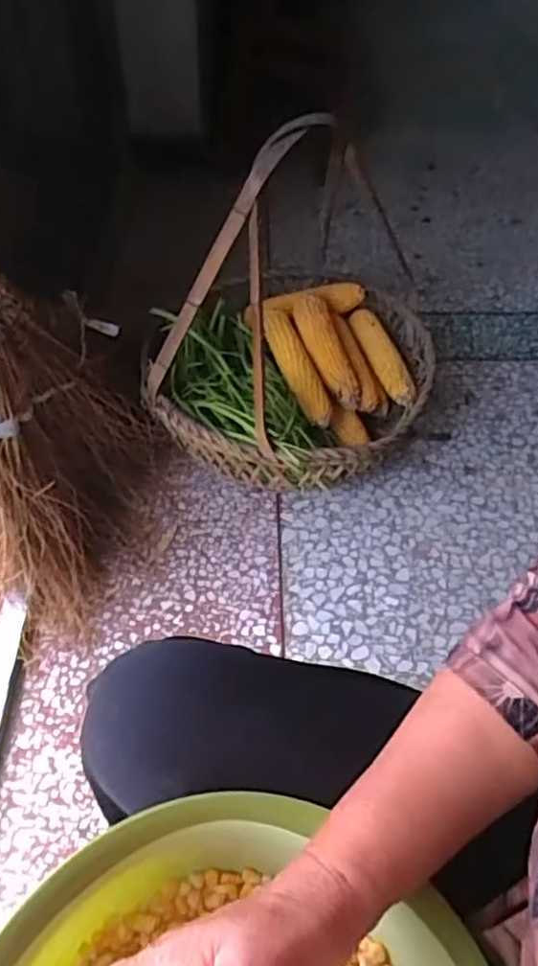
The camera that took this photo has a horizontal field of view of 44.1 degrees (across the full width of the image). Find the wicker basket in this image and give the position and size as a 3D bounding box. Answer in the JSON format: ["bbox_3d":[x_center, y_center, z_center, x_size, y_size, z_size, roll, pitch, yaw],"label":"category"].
[{"bbox_3d":[0.049,-0.273,0.978,0.389,0.442,0.451,15,51,12],"label":"wicker basket"}]

